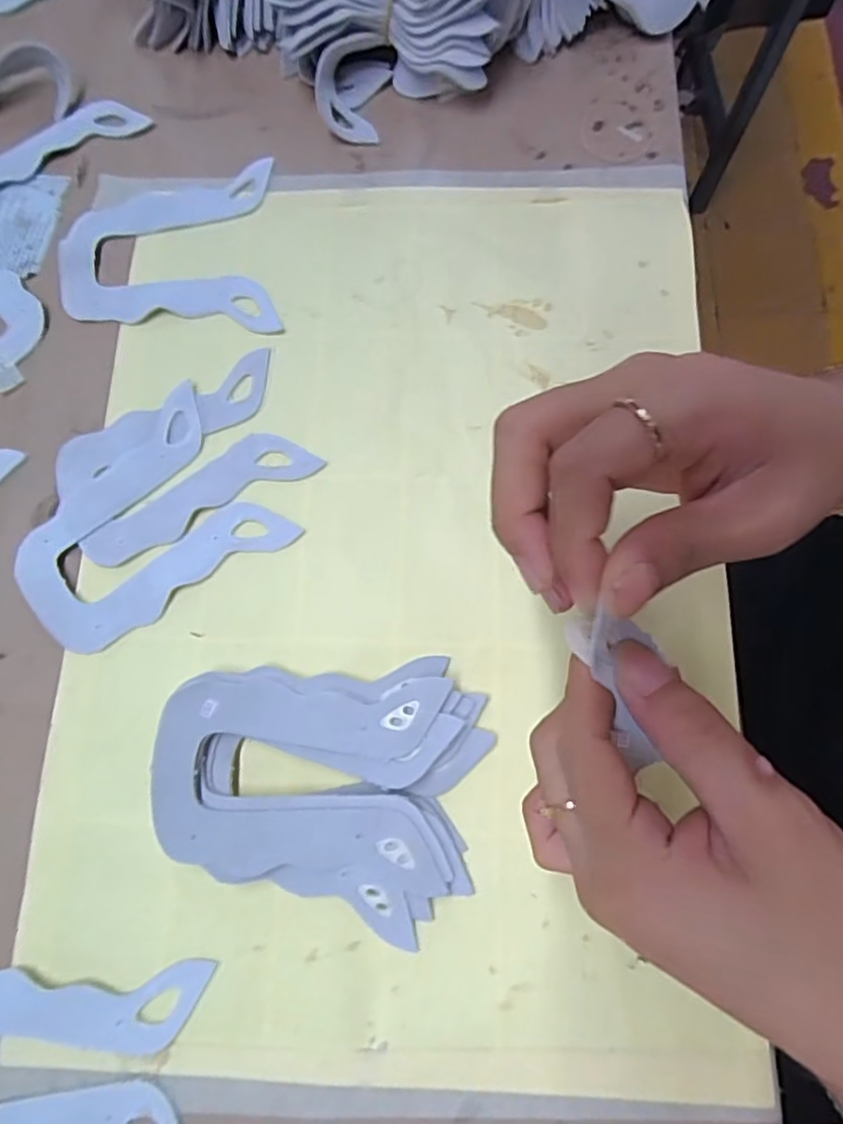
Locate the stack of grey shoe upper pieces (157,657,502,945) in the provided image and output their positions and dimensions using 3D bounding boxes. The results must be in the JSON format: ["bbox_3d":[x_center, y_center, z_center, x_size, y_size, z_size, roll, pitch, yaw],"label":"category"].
[{"bbox_3d":[-0.045,0.094,0.272,0.135,0.022,0.109,9,76,4],"label":"stack of grey shoe upper pieces"}]

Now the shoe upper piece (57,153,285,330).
[{"bbox_3d":[-0.142,-0.179,0.350,0.120,0.007,0.105,-2,75,1],"label":"shoe upper piece"}]

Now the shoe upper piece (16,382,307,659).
[{"bbox_3d":[-0.140,-0.015,0.311,0.122,0.004,0.097,-39,77,-8],"label":"shoe upper piece"}]

